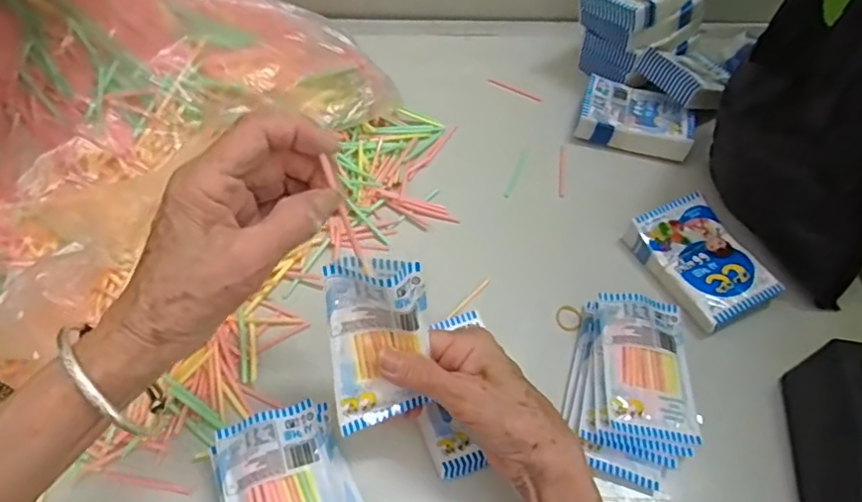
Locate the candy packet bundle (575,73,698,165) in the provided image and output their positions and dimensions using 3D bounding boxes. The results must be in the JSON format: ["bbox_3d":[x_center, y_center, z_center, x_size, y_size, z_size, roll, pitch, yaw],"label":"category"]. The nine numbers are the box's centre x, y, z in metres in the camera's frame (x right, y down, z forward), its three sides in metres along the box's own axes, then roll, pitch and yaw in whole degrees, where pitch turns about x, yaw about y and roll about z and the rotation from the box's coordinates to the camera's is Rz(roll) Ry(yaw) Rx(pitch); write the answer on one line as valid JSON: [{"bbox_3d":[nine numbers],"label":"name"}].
[{"bbox_3d":[0.201,-0.130,0.554,0.104,0.027,0.074,16,57,11],"label":"candy packet bundle"}]

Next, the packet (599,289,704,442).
[{"bbox_3d":[0.152,0.077,0.398,0.063,0.008,0.103,10,56,-6],"label":"packet"}]

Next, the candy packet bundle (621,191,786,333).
[{"bbox_3d":[0.218,0.009,0.459,0.069,0.025,0.107,-19,58,-12],"label":"candy packet bundle"}]

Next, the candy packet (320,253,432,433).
[{"bbox_3d":[-0.032,0.054,0.333,0.055,0.103,0.029,7,18,4],"label":"candy packet"}]

